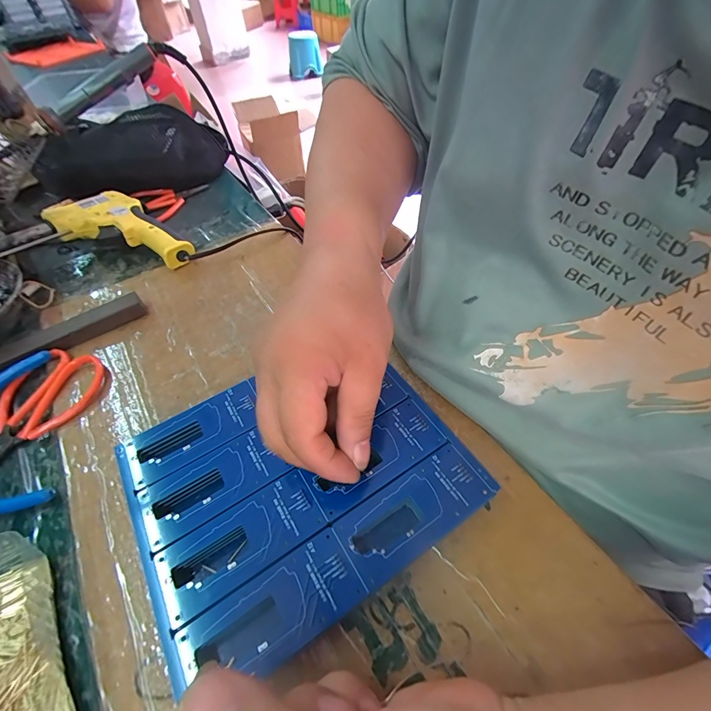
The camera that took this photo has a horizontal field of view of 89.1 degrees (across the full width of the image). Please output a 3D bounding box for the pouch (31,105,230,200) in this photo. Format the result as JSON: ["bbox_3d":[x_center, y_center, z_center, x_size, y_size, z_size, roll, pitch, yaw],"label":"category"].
[{"bbox_3d":[-0.300,-0.275,0.488,0.238,0.084,0.143,-24,55,-15],"label":"pouch"}]

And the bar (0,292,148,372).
[{"bbox_3d":[-0.288,0.001,0.308,0.210,0.019,0.021,-32,57,-21],"label":"bar"}]

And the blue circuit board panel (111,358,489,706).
[{"bbox_3d":[-0.036,0.071,0.229,0.190,0.004,0.158,-27,56,-18],"label":"blue circuit board panel"}]

